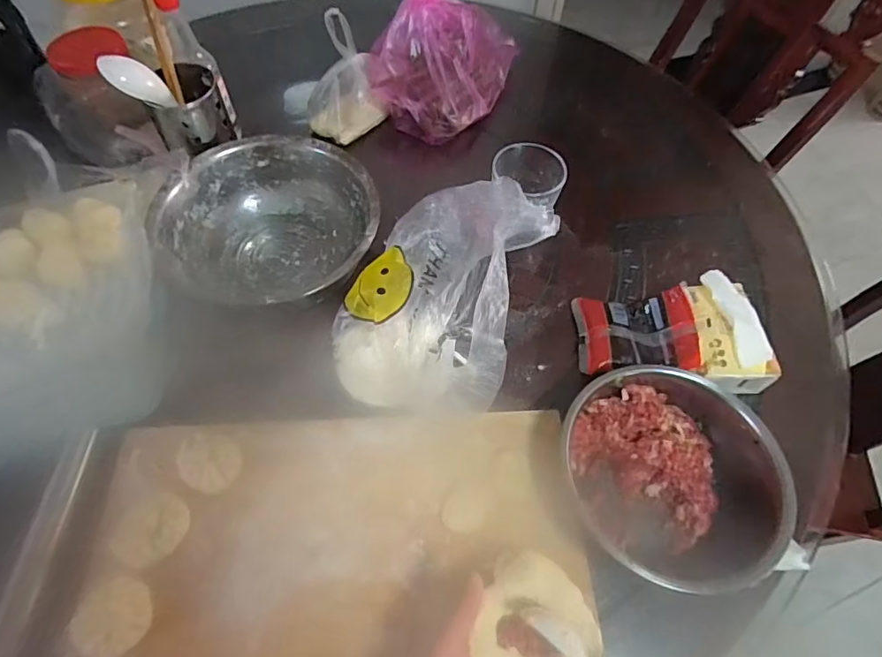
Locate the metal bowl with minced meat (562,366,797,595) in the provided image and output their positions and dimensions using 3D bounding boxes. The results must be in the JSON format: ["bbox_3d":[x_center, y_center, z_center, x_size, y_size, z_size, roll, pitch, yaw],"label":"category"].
[{"bbox_3d":[0.245,0.149,0.526,0.193,0.083,0.219,-10,61,-8],"label":"metal bowl with minced meat"}]

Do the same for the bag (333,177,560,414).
[{"bbox_3d":[-0.002,-0.041,0.599,0.197,0.154,0.242,20,61,9],"label":"bag"}]

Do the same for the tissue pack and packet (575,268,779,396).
[{"bbox_3d":[0.288,0.010,0.632,0.210,0.076,0.140,-4,60,-4],"label":"tissue pack and packet"}]

